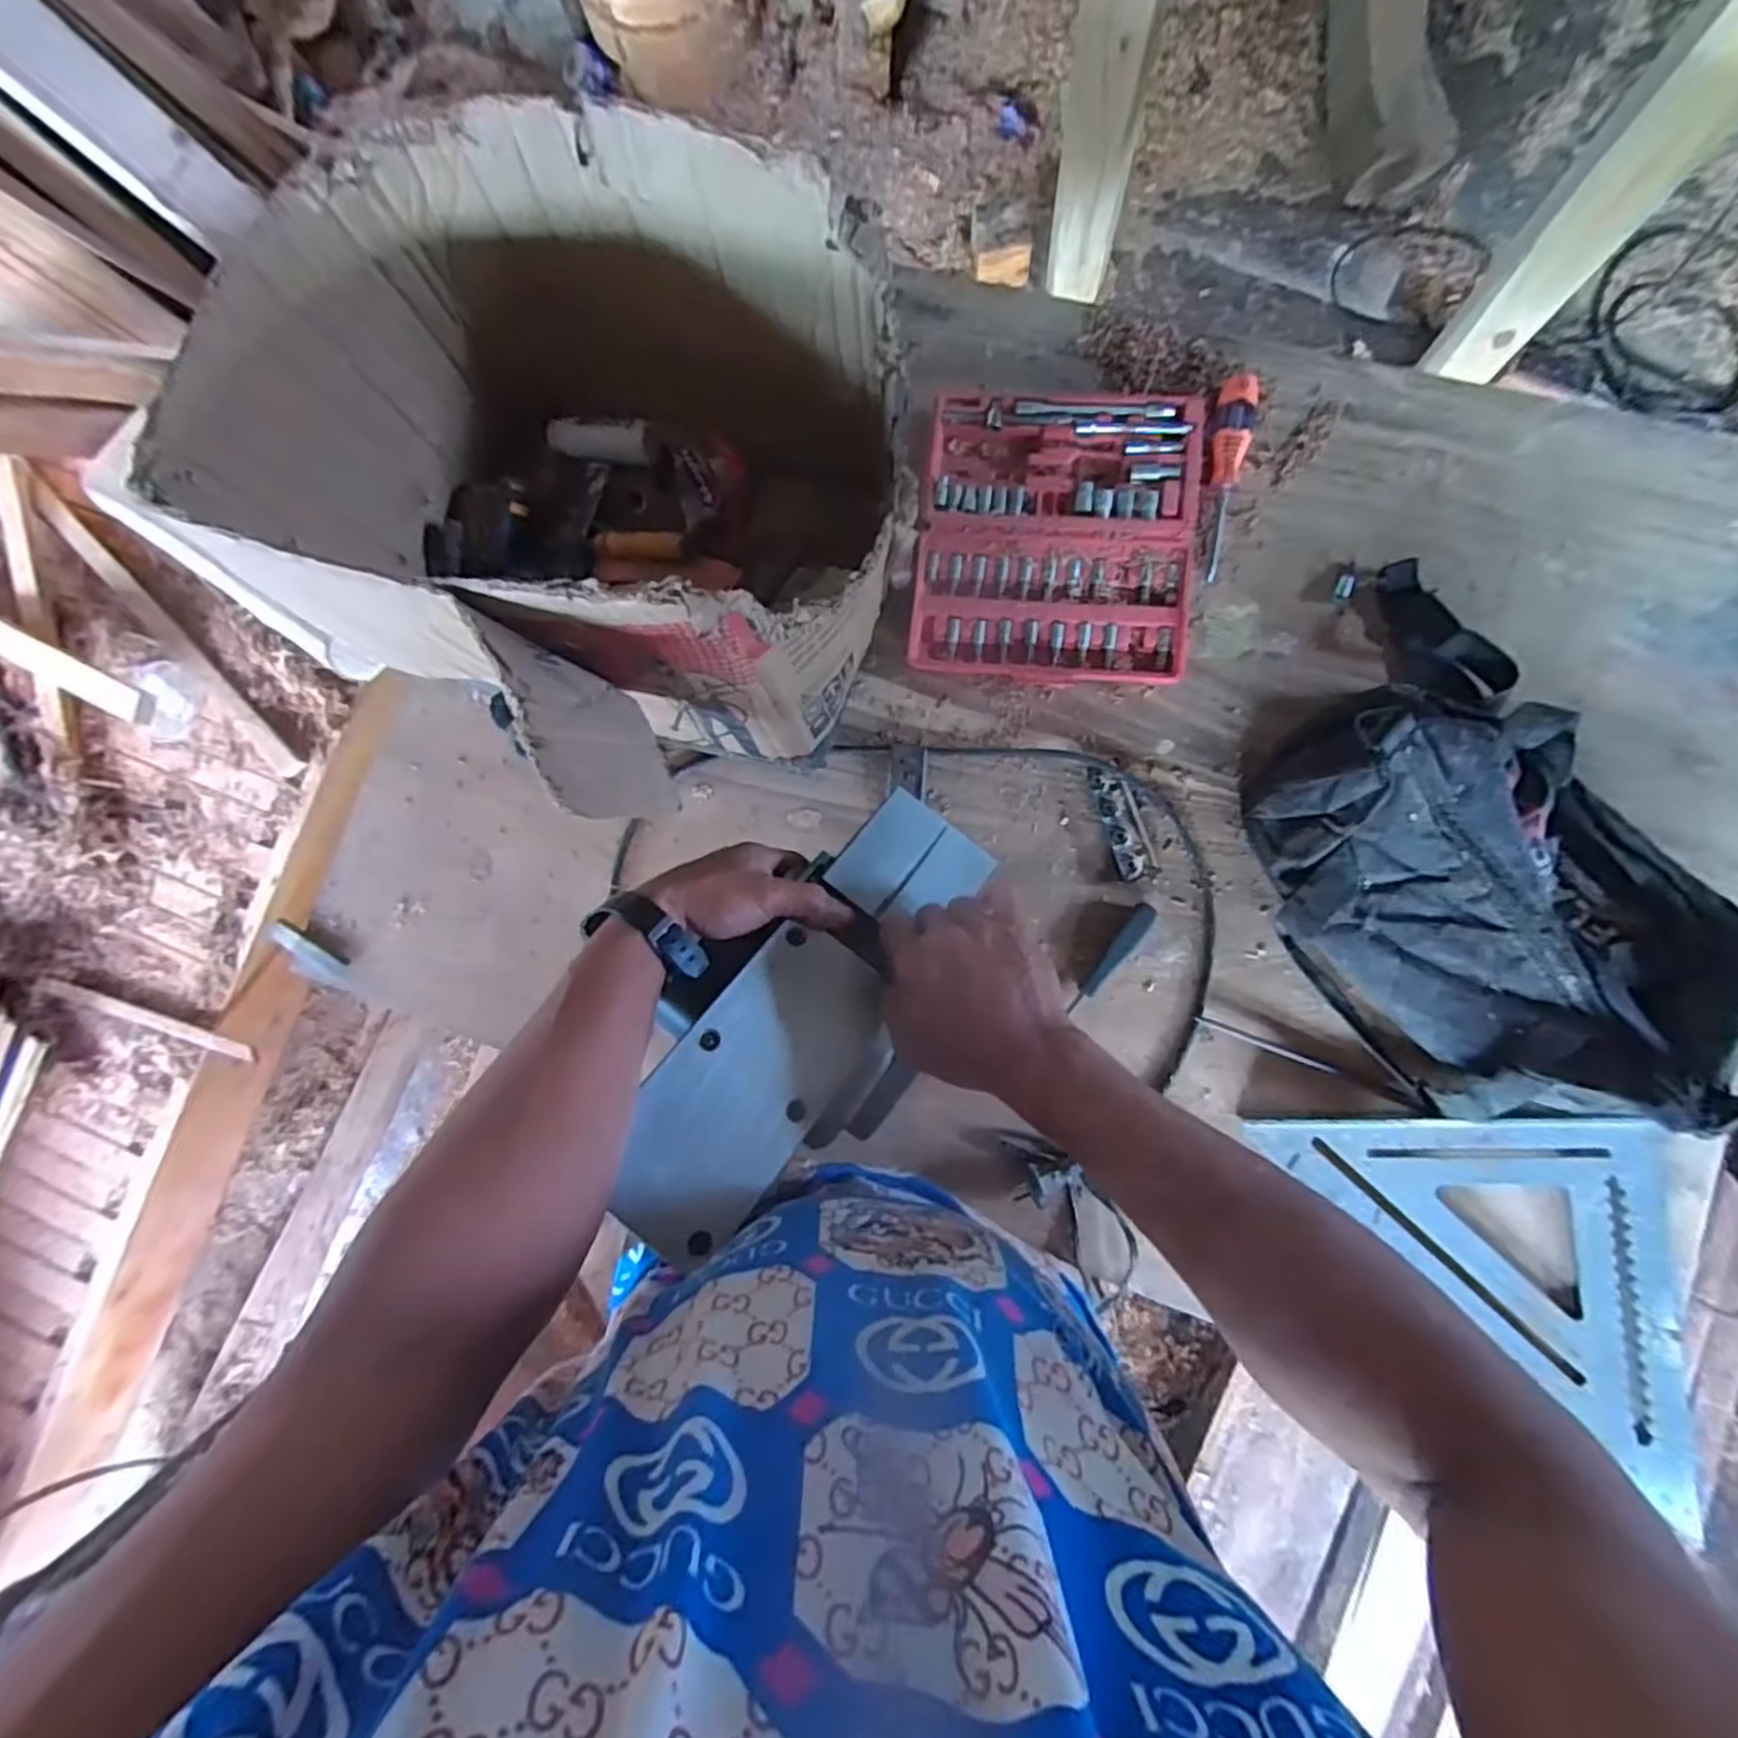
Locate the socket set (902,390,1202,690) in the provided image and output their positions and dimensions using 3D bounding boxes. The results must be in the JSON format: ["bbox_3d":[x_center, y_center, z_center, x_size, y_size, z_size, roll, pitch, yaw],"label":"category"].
[{"bbox_3d":[0.166,-0.296,0.665,0.236,0.023,0.250,6,85,7],"label":"socket set"}]

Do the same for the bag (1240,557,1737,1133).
[{"bbox_3d":[0.455,-0.016,0.579,0.261,0.091,0.434,-31,82,3],"label":"bag"}]

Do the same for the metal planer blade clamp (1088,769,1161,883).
[{"bbox_3d":[0.222,-0.040,0.646,0.037,0.006,0.101,-17,83,4],"label":"metal planer blade clamp"}]

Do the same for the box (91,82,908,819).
[{"bbox_3d":[-0.210,-0.275,0.565,0.436,0.283,0.408,20,87,8],"label":"box"}]

